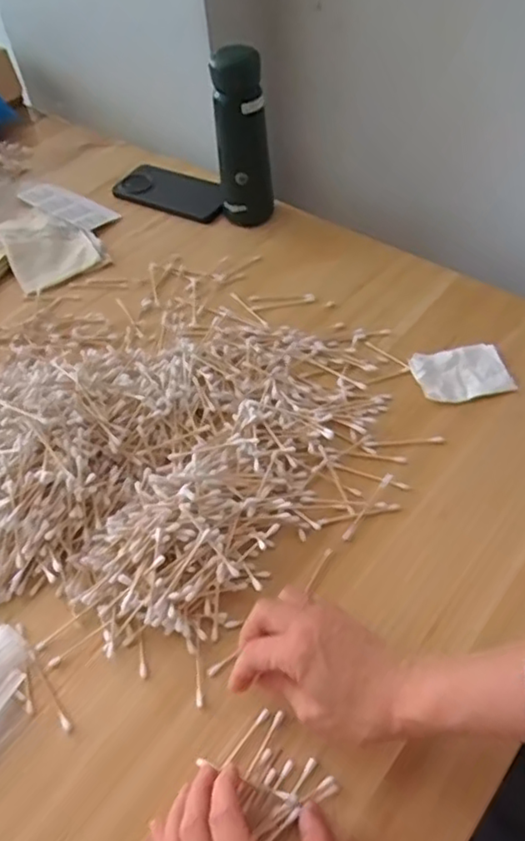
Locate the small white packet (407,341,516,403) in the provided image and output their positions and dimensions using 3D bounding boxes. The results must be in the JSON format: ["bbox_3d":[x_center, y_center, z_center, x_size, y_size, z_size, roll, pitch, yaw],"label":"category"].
[{"bbox_3d":[0.186,-0.046,0.615,0.081,0.009,0.065,-11,53,-3],"label":"small white packet"}]

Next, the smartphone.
[{"bbox_3d":[-0.112,-0.295,0.830,0.157,0.017,0.071,22,64,22],"label":"smartphone"}]

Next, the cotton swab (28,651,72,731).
[{"bbox_3d":[-0.153,0.193,0.464,0.006,0.005,0.065,-31,57,-17],"label":"cotton swab"}]

